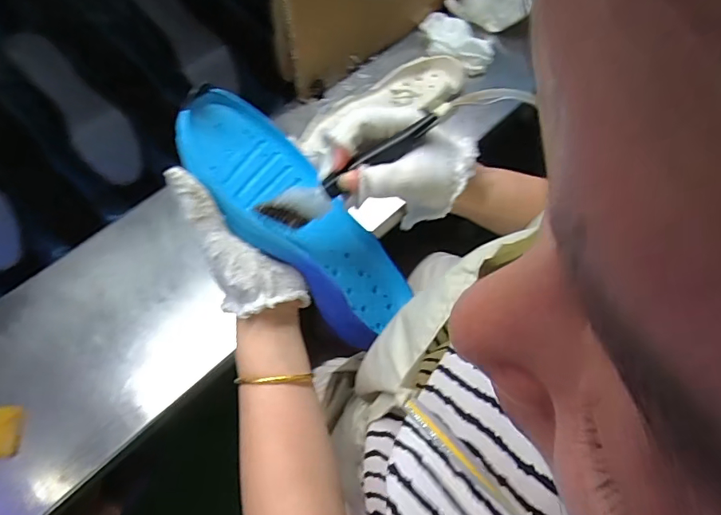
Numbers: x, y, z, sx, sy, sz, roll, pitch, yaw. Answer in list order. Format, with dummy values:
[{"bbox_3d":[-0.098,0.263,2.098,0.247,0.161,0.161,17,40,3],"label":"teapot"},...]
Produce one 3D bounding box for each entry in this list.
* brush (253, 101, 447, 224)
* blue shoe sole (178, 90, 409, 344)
[{"bbox_3d":[-0.004,-0.068,0.361,0.157,0.029,0.021,-32,68,8],"label":"brush"},{"bbox_3d":[-0.048,-0.028,0.400,0.245,0.041,0.092,49,68,-20],"label":"blue shoe sole"}]

